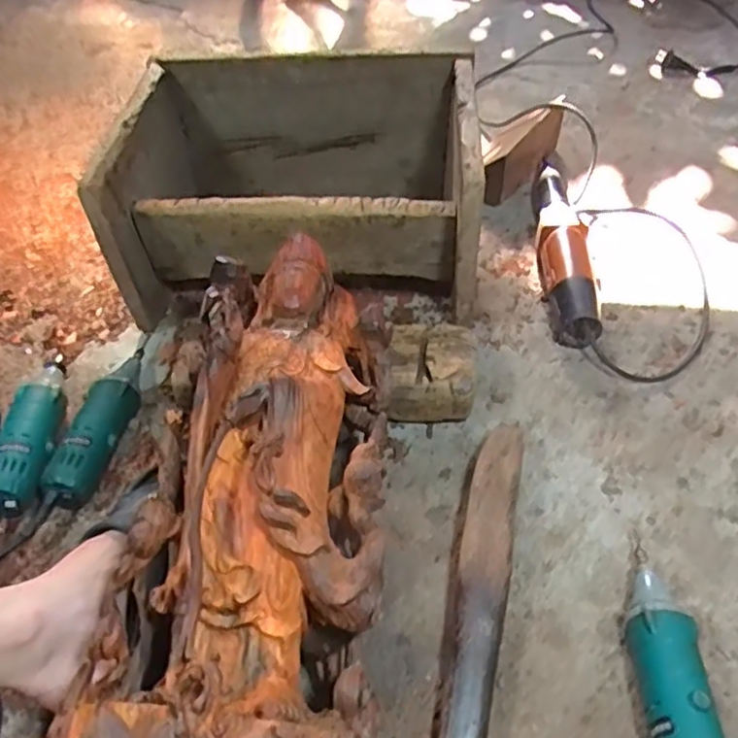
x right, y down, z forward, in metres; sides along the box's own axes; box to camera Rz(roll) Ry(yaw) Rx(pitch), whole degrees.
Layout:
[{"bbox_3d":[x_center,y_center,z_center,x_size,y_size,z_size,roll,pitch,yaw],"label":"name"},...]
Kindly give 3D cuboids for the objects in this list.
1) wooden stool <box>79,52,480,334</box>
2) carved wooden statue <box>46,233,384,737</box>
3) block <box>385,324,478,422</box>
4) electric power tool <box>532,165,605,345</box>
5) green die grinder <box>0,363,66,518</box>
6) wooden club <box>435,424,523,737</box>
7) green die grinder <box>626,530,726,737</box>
[{"bbox_3d":[-0.083,-0.225,0.830,0.408,0.235,0.305,3,51,3],"label":"wooden stool"},{"bbox_3d":[-0.094,0.130,0.519,0.204,0.144,0.557,2,51,3],"label":"carved wooden statue"},{"bbox_3d":[0.069,0.008,0.743,0.105,0.071,0.104,1,51,2],"label":"block"},{"bbox_3d":[0.264,-0.174,0.899,0.064,0.056,0.341,1,51,2],"label":"electric power tool"},{"bbox_3d":[-0.371,0.076,0.717,0.060,0.059,0.179,-10,52,-7],"label":"green die grinder"},{"bbox_3d":[0.094,0.223,0.583,0.047,0.053,0.393,9,52,9],"label":"wooden club"},{"bbox_3d":[0.243,0.254,0.532,0.052,0.060,0.269,3,51,4],"label":"green die grinder"}]

